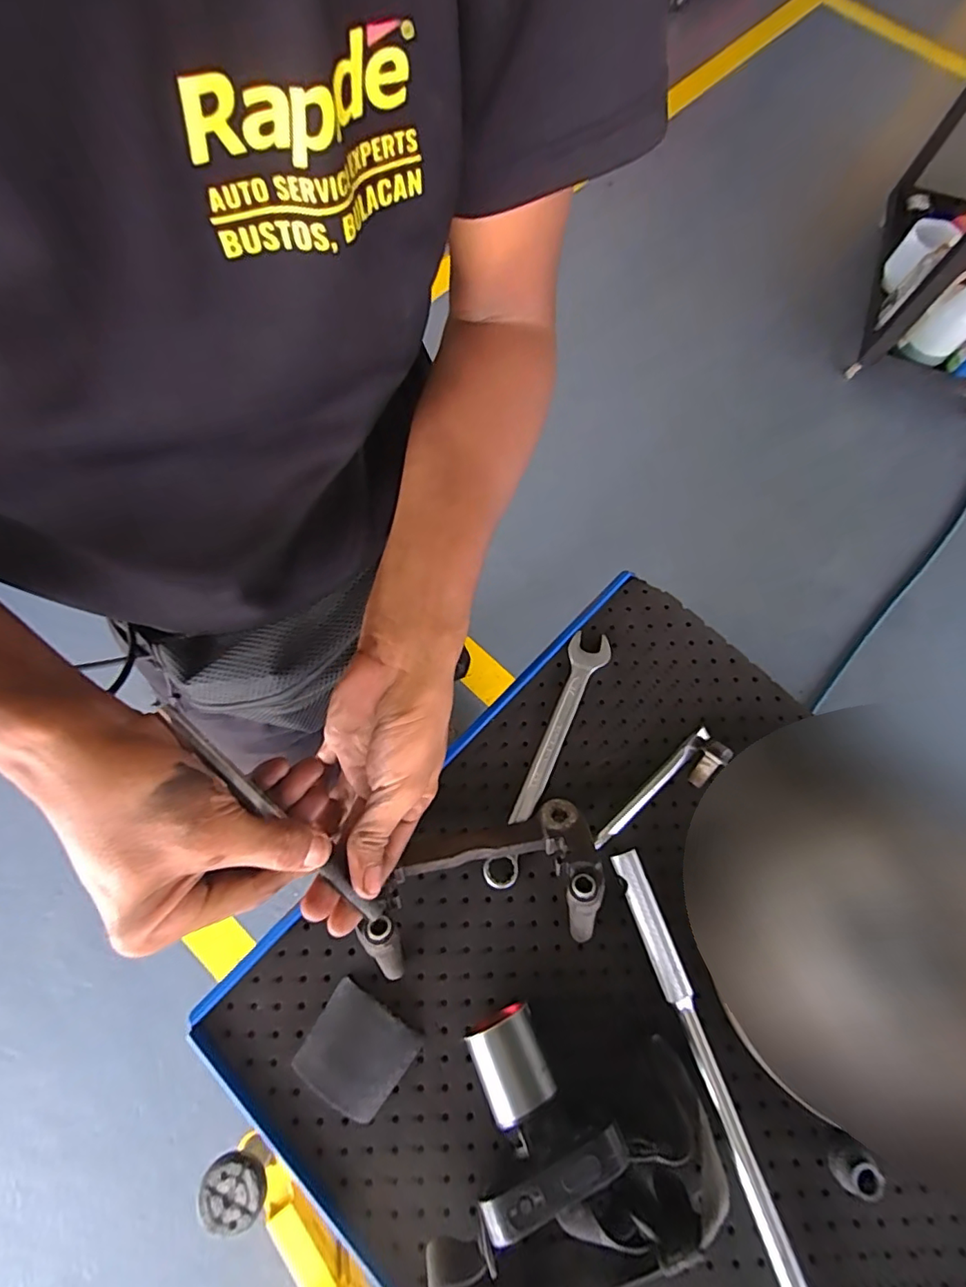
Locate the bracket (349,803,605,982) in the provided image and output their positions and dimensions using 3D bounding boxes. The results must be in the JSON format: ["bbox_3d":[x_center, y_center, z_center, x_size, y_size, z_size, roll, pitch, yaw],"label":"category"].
[{"bbox_3d":[0.002,0.169,0.361,0.160,0.044,0.089,-18,69,-10],"label":"bracket"}]

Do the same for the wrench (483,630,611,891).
[{"bbox_3d":[0.051,0.084,0.416,0.030,0.017,0.204,23,73,5],"label":"wrench"}]

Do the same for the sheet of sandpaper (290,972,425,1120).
[{"bbox_3d":[-0.084,0.269,0.356,0.067,0.012,0.060,36,75,9],"label":"sheet of sandpaper"}]

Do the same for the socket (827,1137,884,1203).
[{"bbox_3d":[0.235,0.331,0.341,0.022,0.022,0.026,38,75,10],"label":"socket"}]

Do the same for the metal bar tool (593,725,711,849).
[{"bbox_3d":[0.129,0.108,0.407,0.121,0.014,0.010,-40,74,-17],"label":"metal bar tool"}]

